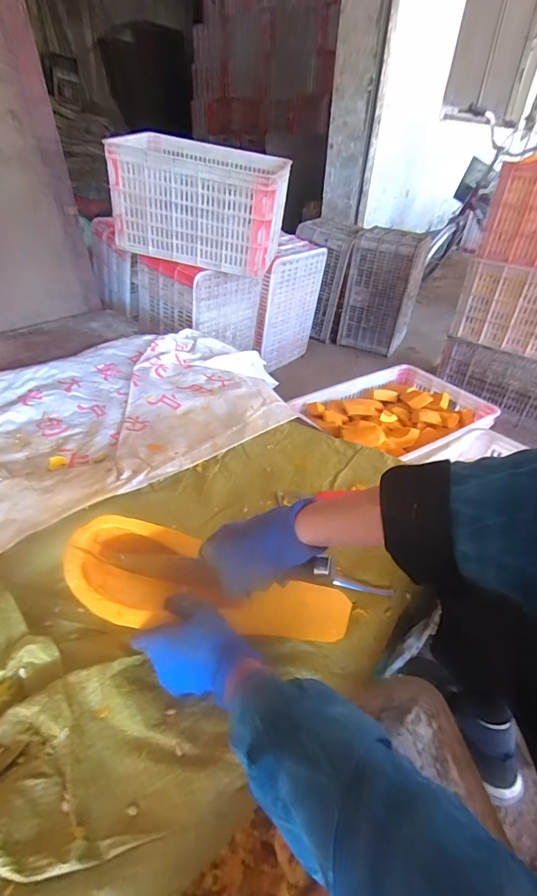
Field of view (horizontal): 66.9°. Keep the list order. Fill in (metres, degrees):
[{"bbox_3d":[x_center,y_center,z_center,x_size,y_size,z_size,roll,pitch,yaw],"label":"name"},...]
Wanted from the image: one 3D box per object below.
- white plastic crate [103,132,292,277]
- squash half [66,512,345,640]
[{"bbox_3d":[-0.215,-0.826,1.385,0.531,0.325,0.357,9,37,8],"label":"white plastic crate"},{"bbox_3d":[-0.075,0.189,0.521,0.364,0.077,0.144,13,74,3],"label":"squash half"}]

